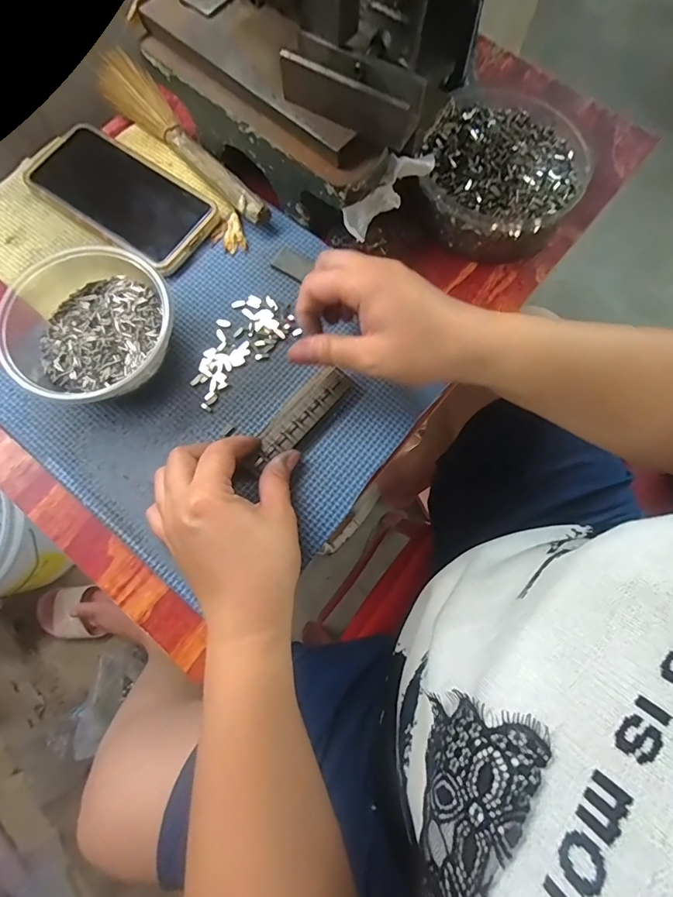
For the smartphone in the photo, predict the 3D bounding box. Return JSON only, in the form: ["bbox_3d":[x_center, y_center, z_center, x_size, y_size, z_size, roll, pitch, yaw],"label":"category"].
[{"bbox_3d":[-0.176,-0.209,0.356,0.156,0.009,0.075,35,78,8],"label":"smartphone"}]

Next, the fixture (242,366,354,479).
[{"bbox_3d":[-0.030,-0.021,0.316,0.028,0.014,0.098,40,78,9],"label":"fixture"}]

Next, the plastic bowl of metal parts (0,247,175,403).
[{"bbox_3d":[-0.176,-0.088,0.312,0.111,0.046,0.117,0,75,-1],"label":"plastic bowl of metal parts"}]

